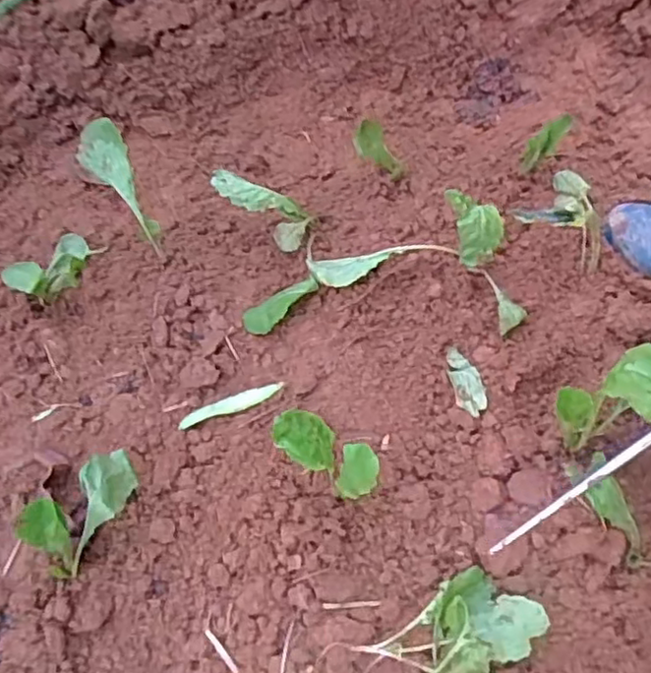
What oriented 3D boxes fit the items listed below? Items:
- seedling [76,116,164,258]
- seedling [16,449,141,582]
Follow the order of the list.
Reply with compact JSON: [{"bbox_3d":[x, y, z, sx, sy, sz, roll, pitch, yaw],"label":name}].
[{"bbox_3d":[-0.220,-0.161,0.741,0.049,0.029,0.153,-30,98,-11],"label":"seedling"},{"bbox_3d":[-0.203,0.151,0.579,0.108,0.088,0.056,-41,67,-17],"label":"seedling"}]

